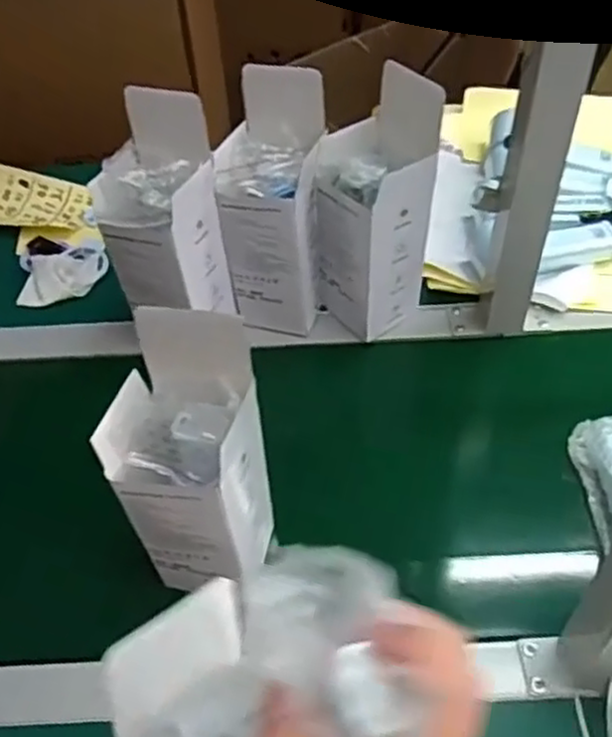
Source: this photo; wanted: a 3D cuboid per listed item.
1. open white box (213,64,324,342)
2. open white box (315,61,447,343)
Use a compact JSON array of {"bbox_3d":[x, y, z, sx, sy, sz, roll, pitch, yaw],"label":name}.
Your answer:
[{"bbox_3d":[-0.029,-0.145,0.689,0.084,0.230,0.081,12,52,14],"label":"open white box"},{"bbox_3d":[0.062,-0.141,0.679,0.080,0.232,0.086,-35,56,-23],"label":"open white box"}]

